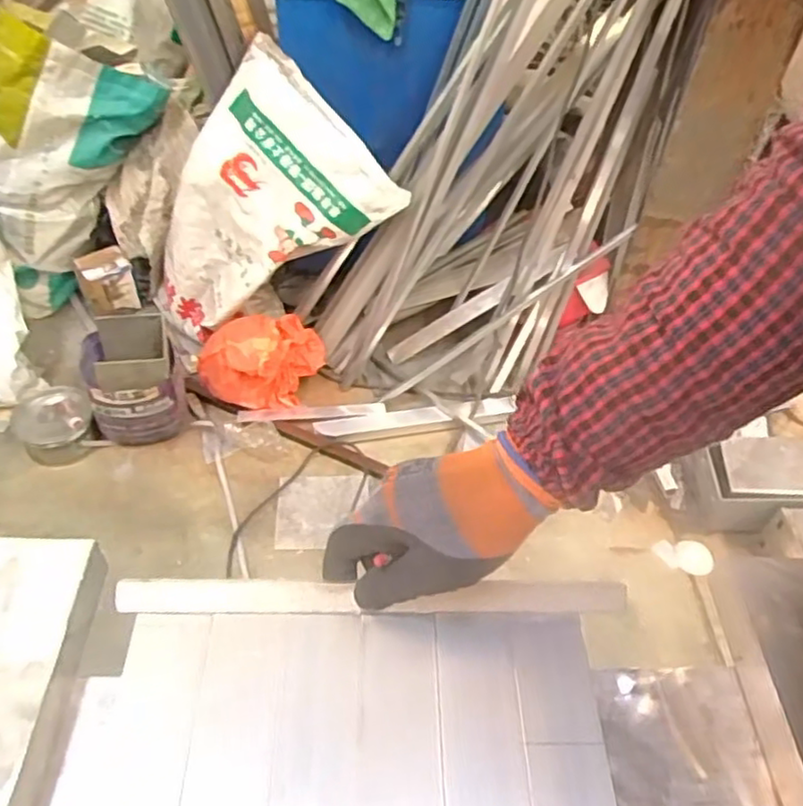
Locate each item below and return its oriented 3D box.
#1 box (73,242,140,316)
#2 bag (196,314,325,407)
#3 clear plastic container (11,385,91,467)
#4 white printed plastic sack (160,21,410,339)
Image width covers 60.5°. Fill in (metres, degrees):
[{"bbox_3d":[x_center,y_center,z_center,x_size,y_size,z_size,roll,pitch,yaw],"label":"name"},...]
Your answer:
[{"bbox_3d":[-0.738,-0.293,1.739,0.124,0.168,0.057,-25,54,-24],"label":"box"},{"bbox_3d":[-0.313,-0.093,1.578,0.284,0.176,0.157,-16,51,-18],"label":"bag"},{"bbox_3d":[-0.751,0.048,1.502,0.156,0.096,0.179,1,48,-3],"label":"clear plastic container"},{"bbox_3d":[-0.371,-0.394,1.528,0.400,0.683,0.123,51,33,-8],"label":"white printed plastic sack"}]

